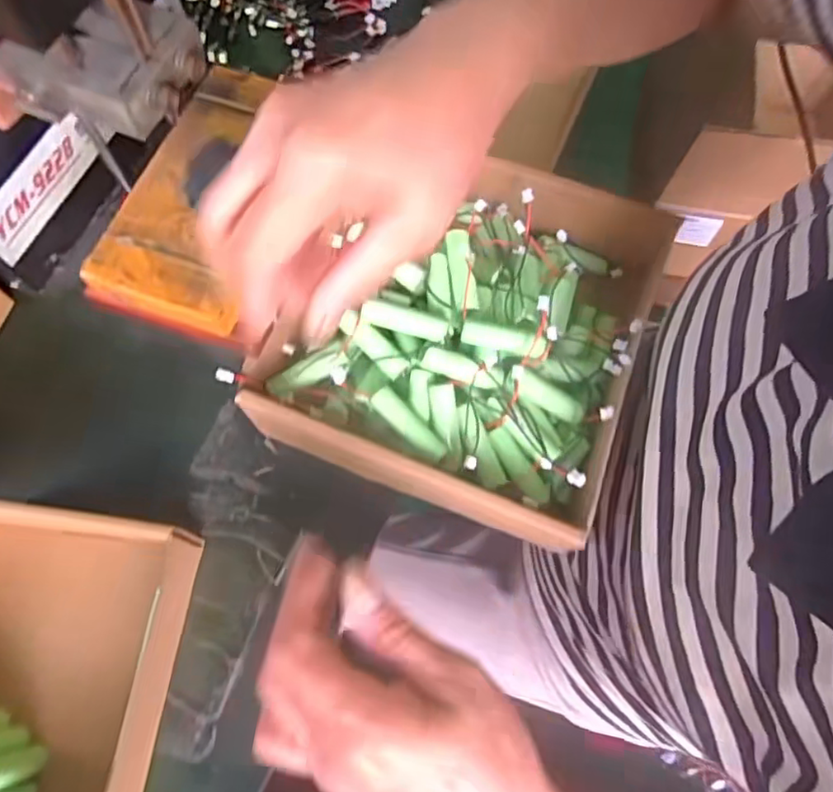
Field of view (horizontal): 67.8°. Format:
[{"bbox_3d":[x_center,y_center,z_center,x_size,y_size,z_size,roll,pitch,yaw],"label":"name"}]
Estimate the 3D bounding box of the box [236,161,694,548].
[{"bbox_3d":[0.028,-0.038,0.363,0.192,0.065,0.205,21,71,7],"label":"box"}]

